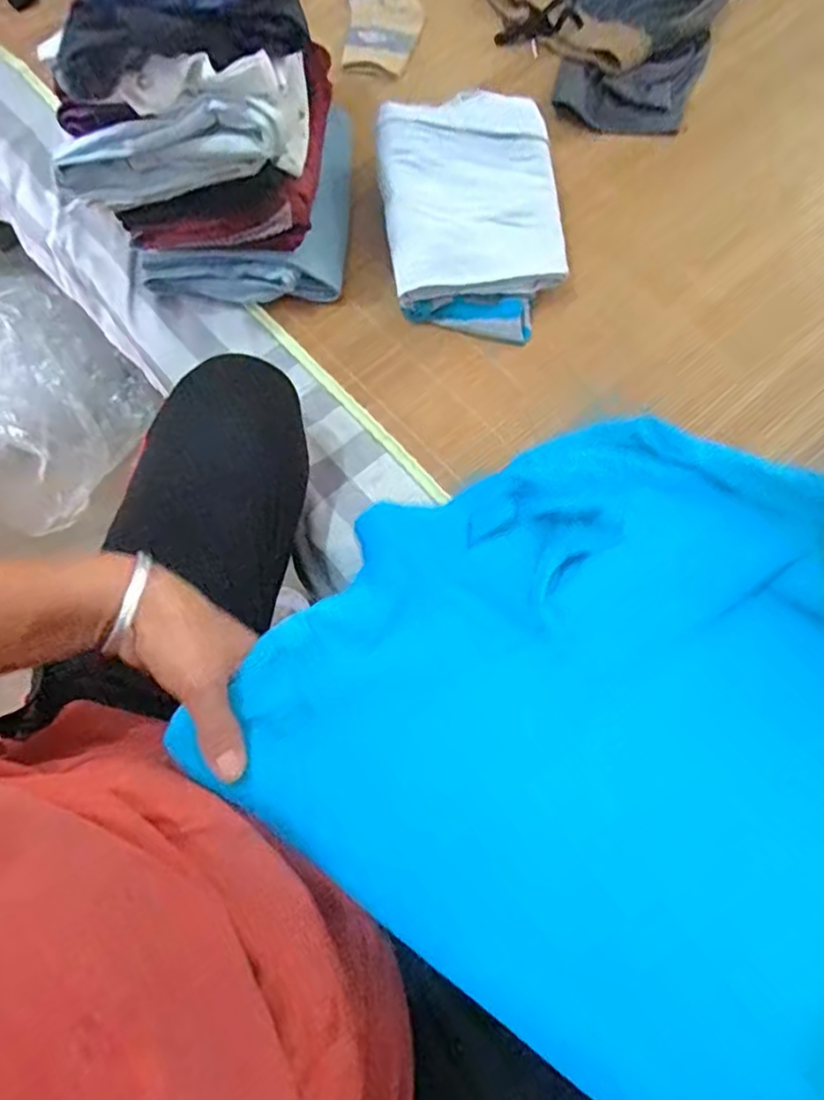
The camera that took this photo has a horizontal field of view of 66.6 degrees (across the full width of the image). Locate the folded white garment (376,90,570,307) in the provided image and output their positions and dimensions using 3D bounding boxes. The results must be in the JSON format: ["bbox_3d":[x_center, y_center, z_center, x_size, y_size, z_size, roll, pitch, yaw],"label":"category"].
[{"bbox_3d":[0.058,-0.362,0.643,0.174,0.033,0.217,-8,84,-4],"label":"folded white garment"}]

